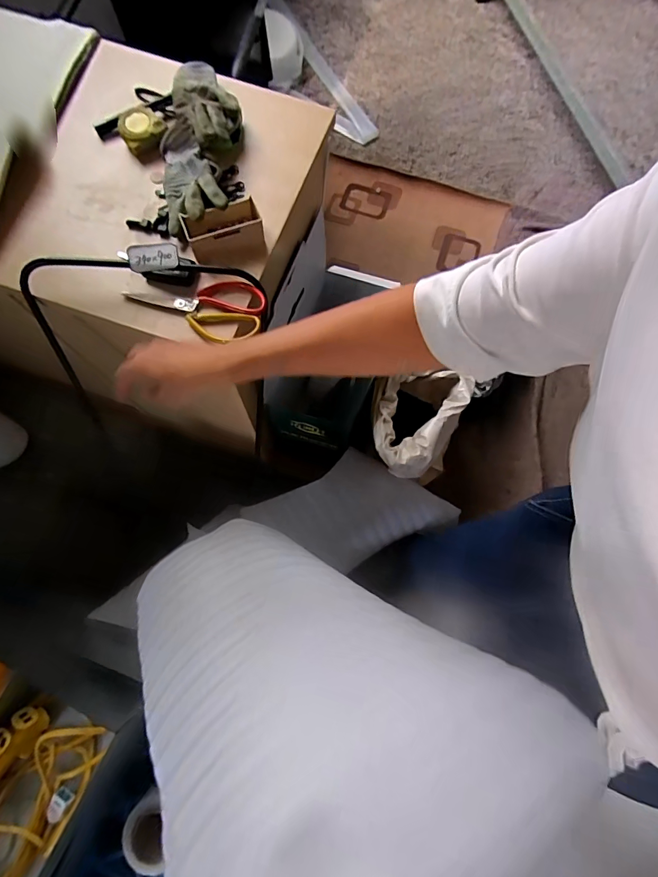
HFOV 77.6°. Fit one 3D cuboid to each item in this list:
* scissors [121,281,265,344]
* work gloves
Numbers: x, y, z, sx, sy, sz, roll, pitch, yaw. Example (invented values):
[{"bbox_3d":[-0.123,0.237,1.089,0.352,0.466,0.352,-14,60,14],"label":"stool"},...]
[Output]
[{"bbox_3d":[-0.185,-0.192,0.574,0.184,0.009,0.095,17,74,3],"label":"scissors"},{"bbox_3d":[-0.198,-0.453,0.621,0.116,0.048,0.318,1,74,-1],"label":"work gloves"}]

